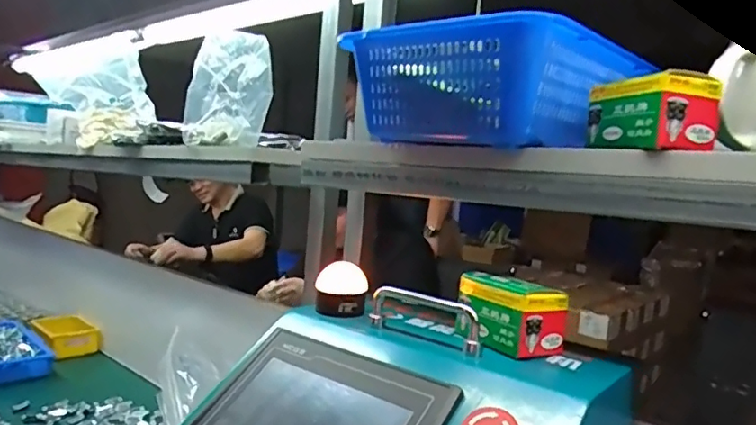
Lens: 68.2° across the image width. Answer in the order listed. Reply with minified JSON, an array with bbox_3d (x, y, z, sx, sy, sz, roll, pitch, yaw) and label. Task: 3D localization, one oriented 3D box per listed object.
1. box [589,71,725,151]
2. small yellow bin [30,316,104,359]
[{"bbox_3d":[0.205,-0.072,0.421,0.058,0.051,0.078,3,4,-17],"label":"box"},{"bbox_3d":[-0.700,0.269,1.243,0.184,0.054,0.106,7,5,44],"label":"small yellow bin"}]

